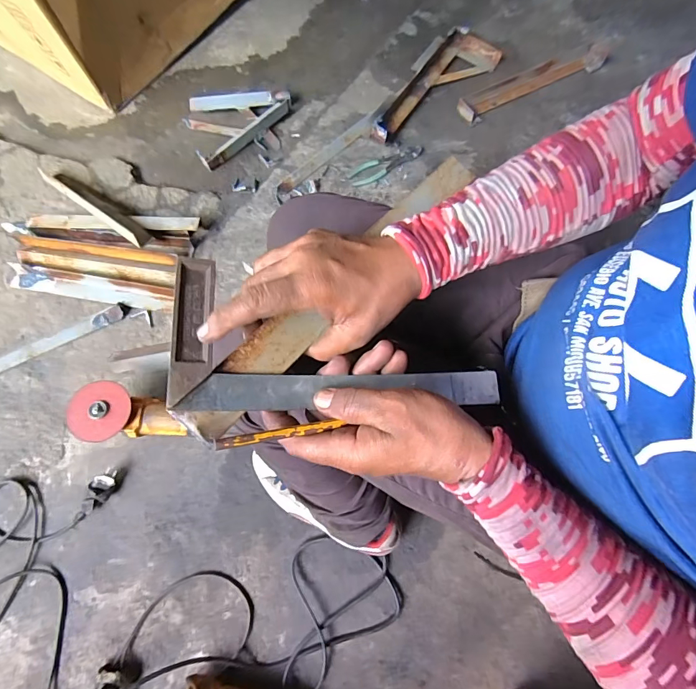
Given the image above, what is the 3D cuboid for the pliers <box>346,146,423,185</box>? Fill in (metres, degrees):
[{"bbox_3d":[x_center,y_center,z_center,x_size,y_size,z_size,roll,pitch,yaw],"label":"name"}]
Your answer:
[{"bbox_3d":[0.091,-0.442,0.989,0.203,0.010,0.056,-31,74,-12],"label":"pliers"}]

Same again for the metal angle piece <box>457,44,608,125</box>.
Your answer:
[{"bbox_3d":[0.498,-0.698,1.074,0.489,0.031,0.078,-26,72,-9],"label":"metal angle piece"}]

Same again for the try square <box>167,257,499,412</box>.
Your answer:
[{"bbox_3d":[-0.003,0.001,0.313,0.250,0.017,0.108,5,68,-13],"label":"try square"}]

